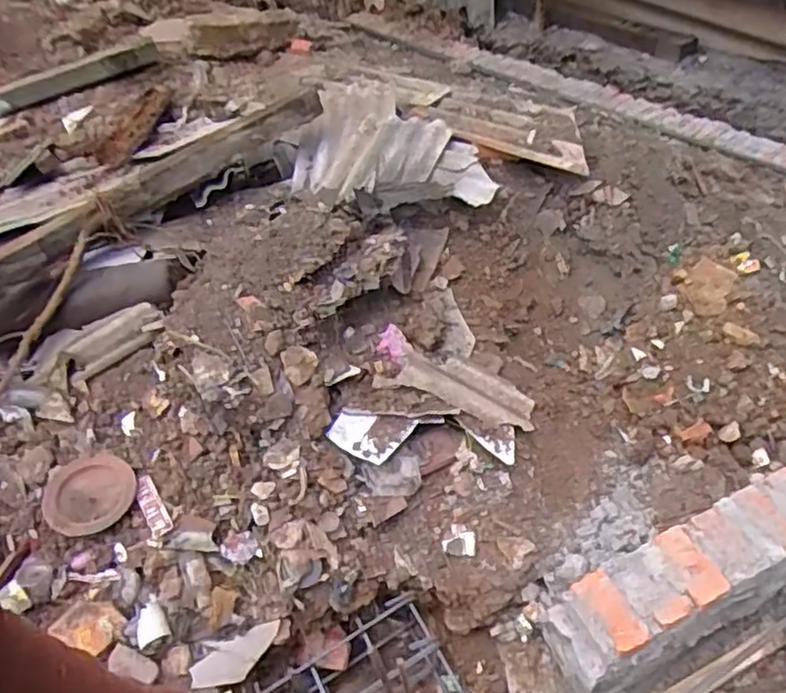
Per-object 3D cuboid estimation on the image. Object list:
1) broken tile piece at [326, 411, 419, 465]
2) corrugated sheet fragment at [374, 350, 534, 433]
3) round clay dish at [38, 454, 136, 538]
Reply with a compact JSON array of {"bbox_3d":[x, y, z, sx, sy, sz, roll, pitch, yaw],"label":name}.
[{"bbox_3d":[-0.053,0.214,1.575,0.193,0.013,0.105,6,79,4],"label":"broken tile piece"},{"bbox_3d":[0.153,0.096,1.614,0.382,0.051,0.131,19,62,-3],"label":"corrugated sheet fragment"},{"bbox_3d":[-0.697,0.337,1.545,0.201,0.028,0.177,-18,59,-11],"label":"round clay dish"}]

